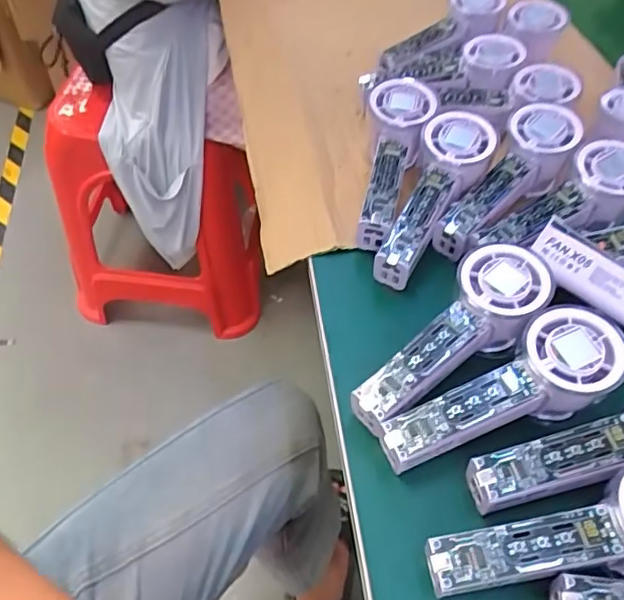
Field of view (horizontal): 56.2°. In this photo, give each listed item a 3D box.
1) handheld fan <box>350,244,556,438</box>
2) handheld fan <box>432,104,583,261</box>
[{"bbox_3d":[0.089,0.025,0.368,0.149,0.031,0.052,-40,63,-10],"label":"handheld fan"},{"bbox_3d":[0.151,-0.090,0.457,0.057,0.044,0.151,40,78,24],"label":"handheld fan"}]

